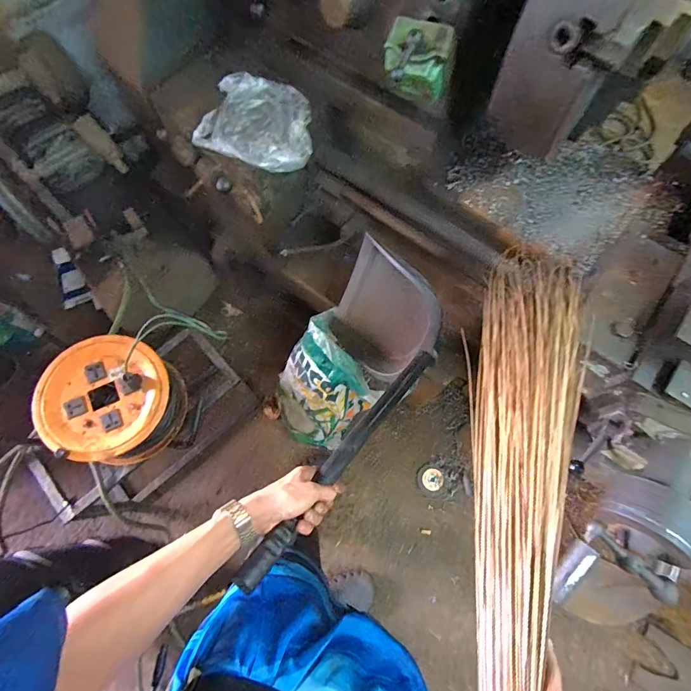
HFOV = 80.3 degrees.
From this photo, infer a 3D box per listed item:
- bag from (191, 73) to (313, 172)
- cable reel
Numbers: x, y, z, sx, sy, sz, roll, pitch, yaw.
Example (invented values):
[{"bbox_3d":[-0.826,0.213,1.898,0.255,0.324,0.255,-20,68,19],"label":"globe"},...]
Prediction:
[{"bbox_3d":[-0.174,-0.461,0.849,0.223,0.040,0.216,22,72,7],"label":"bag"},{"bbox_3d":[-0.559,0.143,1.015,0.259,0.213,0.276,0,70,0],"label":"cable reel"}]

